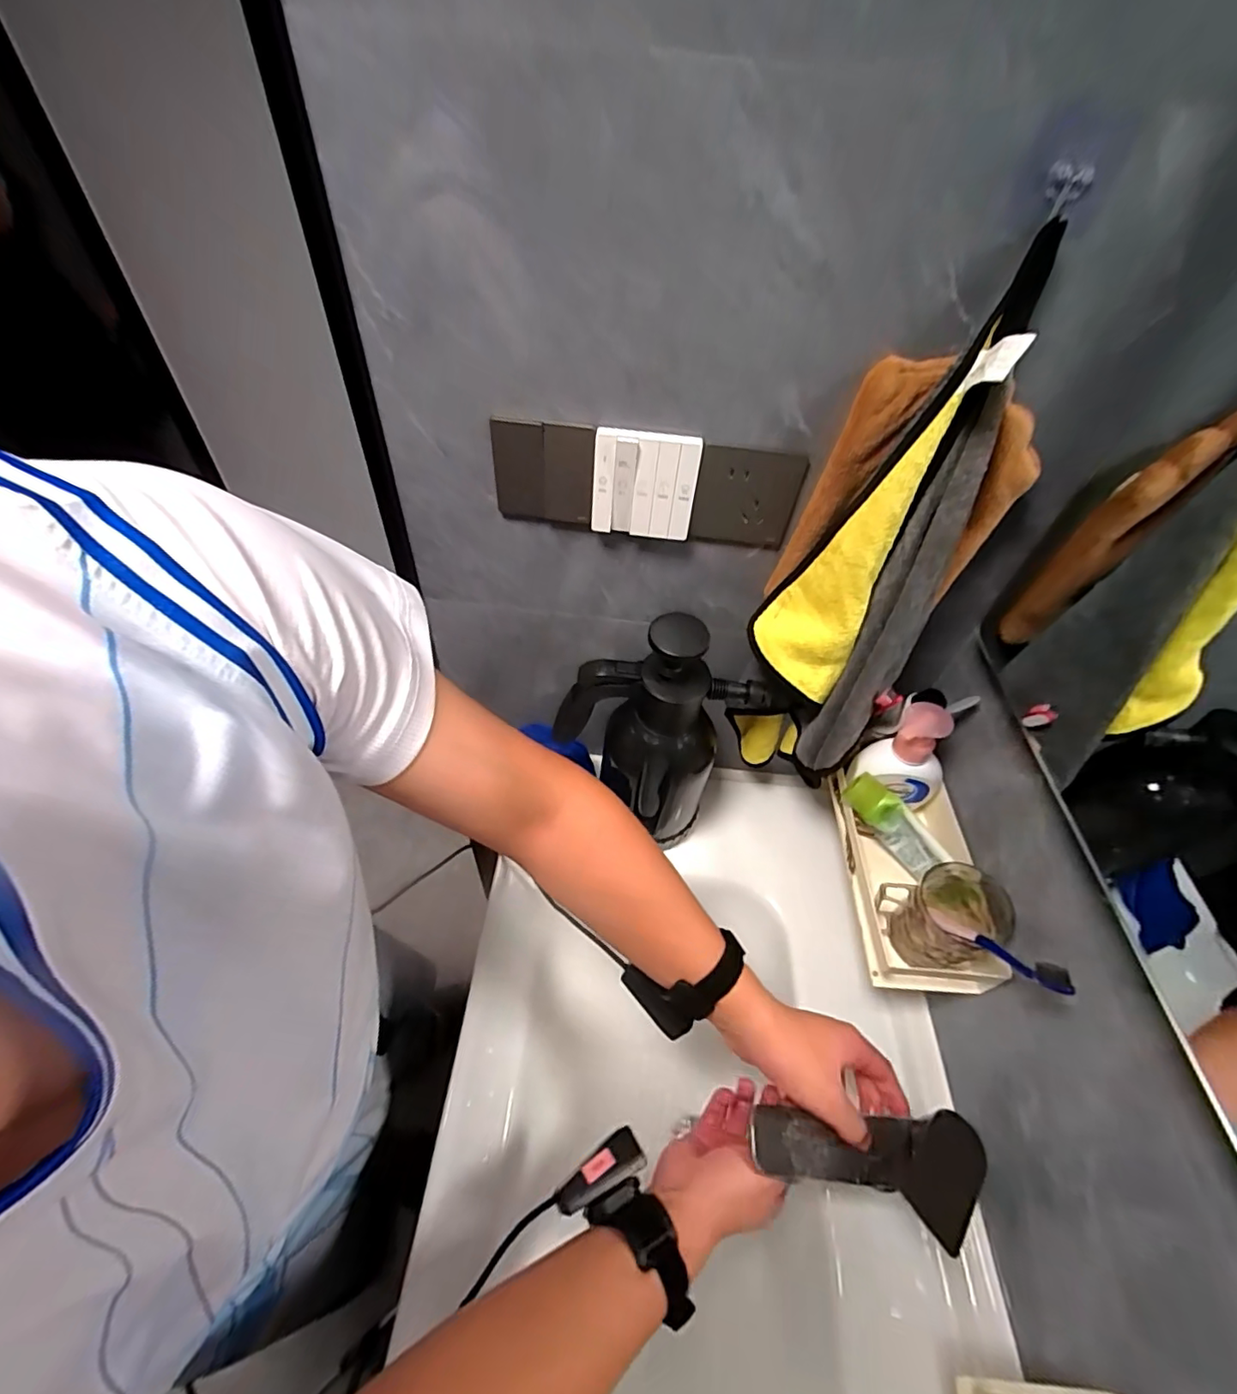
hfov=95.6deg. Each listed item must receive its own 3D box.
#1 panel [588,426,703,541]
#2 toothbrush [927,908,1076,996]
[{"bbox_3d":[0.021,-0.179,0.478,0.089,0.086,0.013,5,49,6],"label":"panel"},{"bbox_3d":[0.299,0.200,0.449,0.014,0.155,0.019,-9,88,-6],"label":"toothbrush"}]

